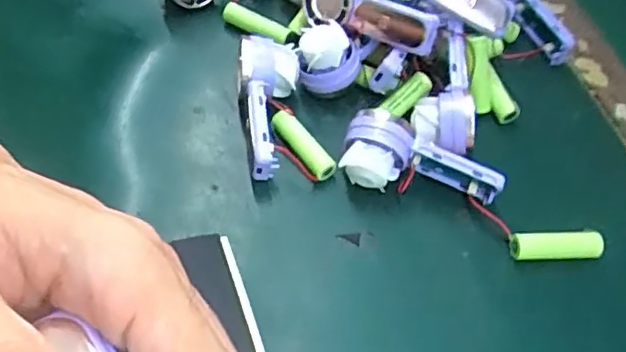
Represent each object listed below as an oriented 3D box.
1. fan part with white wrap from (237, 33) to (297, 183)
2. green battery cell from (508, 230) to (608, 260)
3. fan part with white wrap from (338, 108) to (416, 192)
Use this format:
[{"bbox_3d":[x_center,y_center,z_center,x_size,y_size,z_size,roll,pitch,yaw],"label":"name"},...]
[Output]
[{"bbox_3d":[-0.026,-0.044,0.389,0.036,0.033,0.088,-2,55,-10],"label":"fan part with white wrap"},{"bbox_3d":[0.137,0.039,0.357,0.051,0.013,0.012,3,54,-6],"label":"green battery cell"},{"bbox_3d":[0.037,-0.013,0.370,0.037,0.042,0.031,16,54,3],"label":"fan part with white wrap"}]

